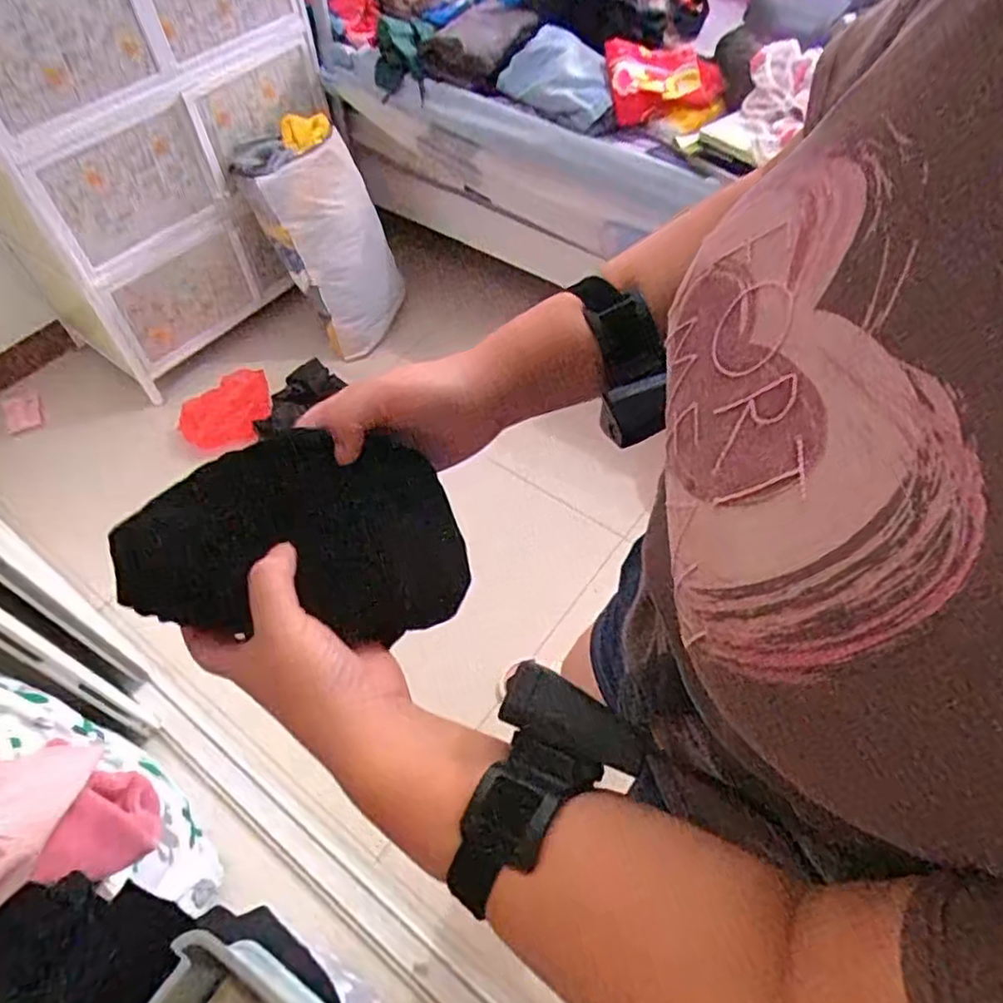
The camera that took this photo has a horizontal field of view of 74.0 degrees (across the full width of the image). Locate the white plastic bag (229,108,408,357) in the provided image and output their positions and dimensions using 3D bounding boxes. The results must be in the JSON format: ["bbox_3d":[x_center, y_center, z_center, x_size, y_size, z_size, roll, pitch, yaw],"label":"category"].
[{"bbox_3d":[-0.432,-0.644,1.637,0.282,0.487,0.302,-26,58,-16],"label":"white plastic bag"}]

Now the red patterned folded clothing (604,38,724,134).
[{"bbox_3d":[0.320,-0.833,1.326,0.240,0.088,0.193,7,55,6],"label":"red patterned folded clothing"}]

